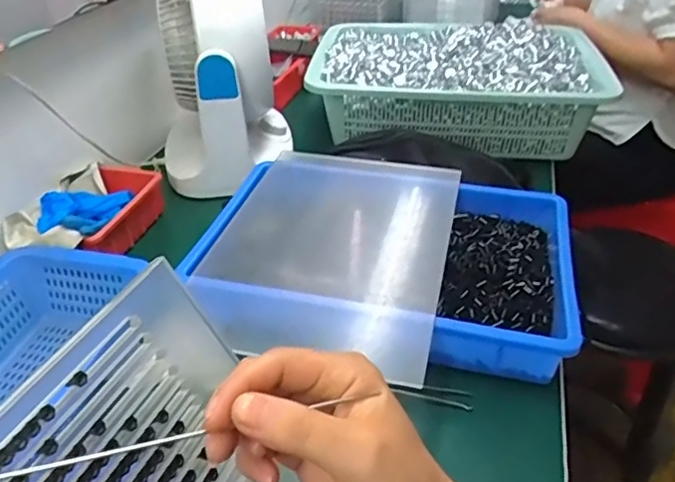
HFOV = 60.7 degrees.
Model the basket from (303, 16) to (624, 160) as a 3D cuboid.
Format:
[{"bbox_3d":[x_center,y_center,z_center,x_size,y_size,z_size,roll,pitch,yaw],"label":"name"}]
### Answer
[{"bbox_3d":[0.185,-0.262,0.921,0.431,0.114,0.321,4,37,6],"label":"basket"}]

